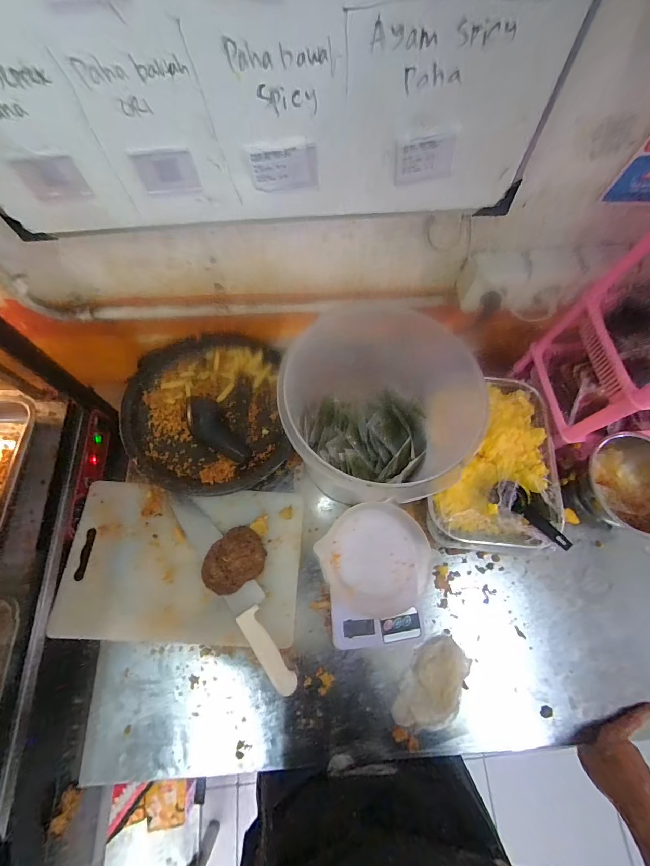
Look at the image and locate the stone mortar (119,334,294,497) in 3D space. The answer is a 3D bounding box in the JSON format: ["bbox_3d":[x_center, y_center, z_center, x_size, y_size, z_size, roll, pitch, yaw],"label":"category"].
[{"bbox_3d":[-0.202,-0.038,0.613,0.255,0.059,0.286,-7,69,-5],"label":"stone mortar"}]

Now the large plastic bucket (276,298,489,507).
[{"bbox_3d":[0.057,-0.035,0.512,0.231,0.190,0.253,1,69,-2],"label":"large plastic bucket"}]

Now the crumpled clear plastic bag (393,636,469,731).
[{"bbox_3d":[0.161,0.367,0.515,0.083,0.029,0.130,32,71,10],"label":"crumpled clear plastic bag"}]

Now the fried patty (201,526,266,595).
[{"bbox_3d":[-0.141,0.195,0.543,0.095,0.032,0.078,-34,74,-14],"label":"fried patty"}]

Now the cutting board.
[{"bbox_3d":[-0.218,0.200,0.553,0.348,0.017,0.224,3,69,-1],"label":"cutting board"}]

